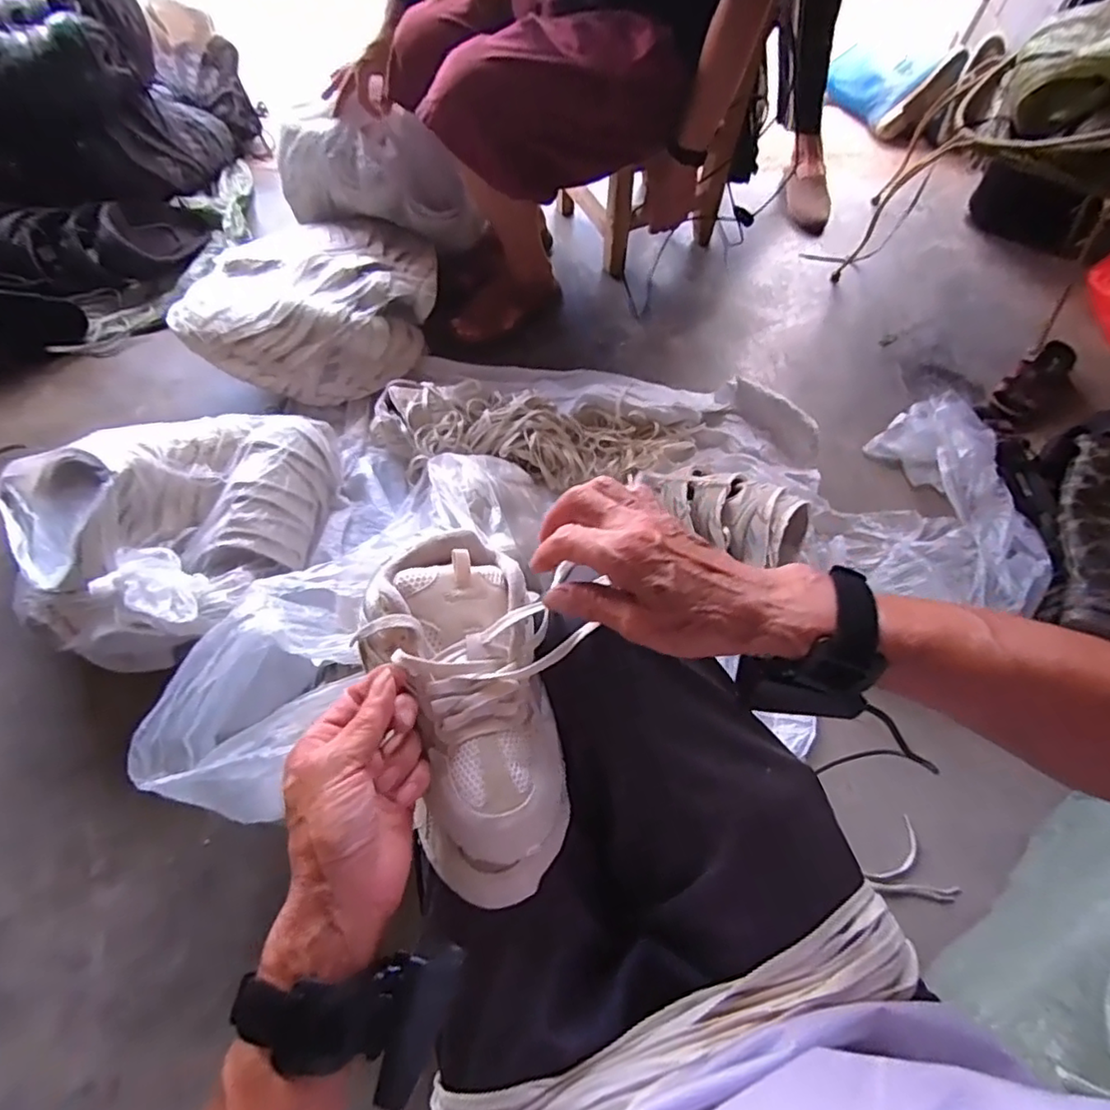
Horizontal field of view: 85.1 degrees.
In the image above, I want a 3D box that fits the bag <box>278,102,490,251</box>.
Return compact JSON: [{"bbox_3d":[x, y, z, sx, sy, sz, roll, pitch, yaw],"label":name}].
[{"bbox_3d":[-0.348,-0.707,1.164,0.385,0.219,0.134,0,63,0],"label":"bag"}]

